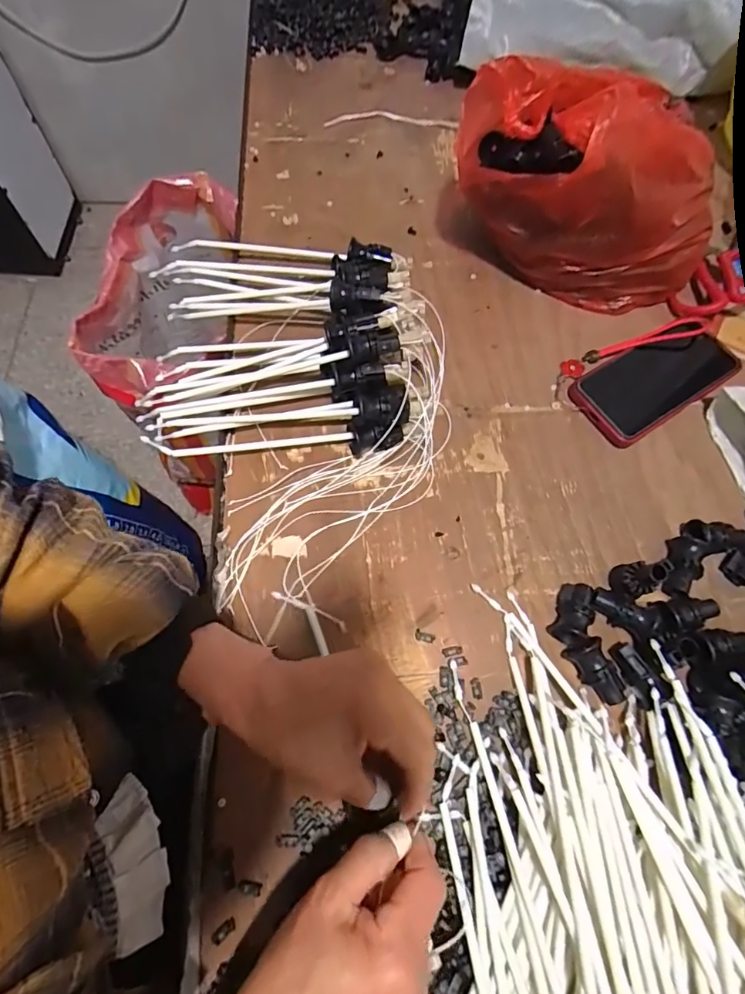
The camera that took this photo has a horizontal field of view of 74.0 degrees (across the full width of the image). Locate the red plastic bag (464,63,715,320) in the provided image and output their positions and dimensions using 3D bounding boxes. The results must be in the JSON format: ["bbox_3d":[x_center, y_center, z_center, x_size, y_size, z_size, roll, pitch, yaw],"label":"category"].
[{"bbox_3d":[0.208,-0.293,0.473,0.239,0.172,0.151,-7,67,-6],"label":"red plastic bag"}]

